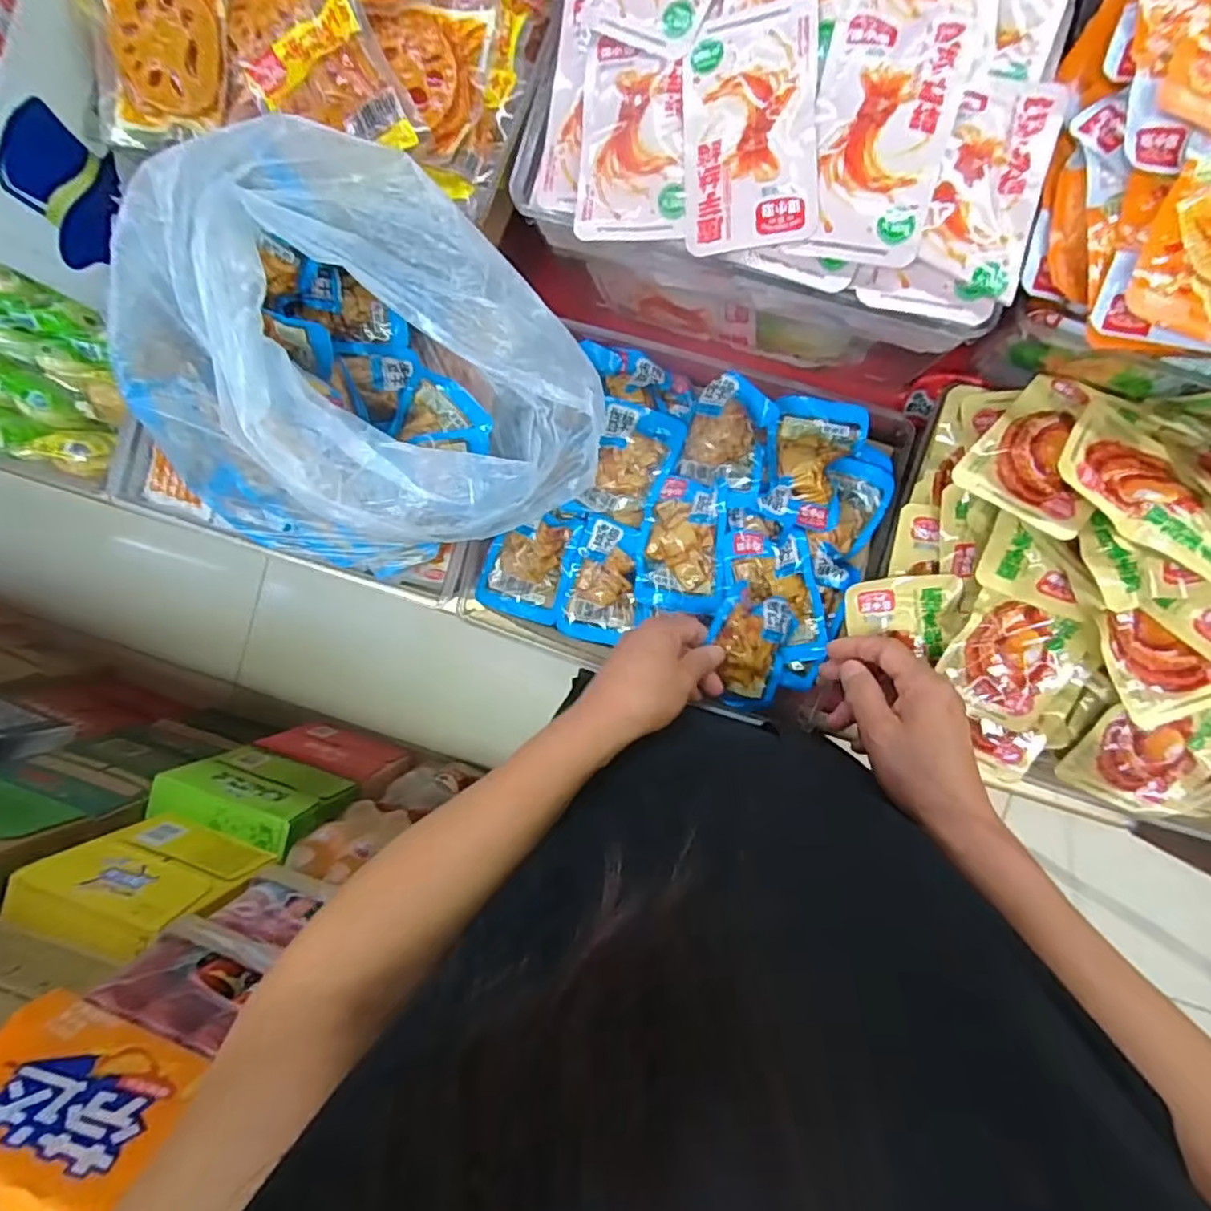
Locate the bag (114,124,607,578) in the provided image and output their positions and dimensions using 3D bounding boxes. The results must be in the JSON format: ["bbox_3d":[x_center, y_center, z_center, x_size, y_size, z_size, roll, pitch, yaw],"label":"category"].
[{"bbox_3d":[-0.149,-0.143,0.400,0.261,0.166,0.205,-8,89,8],"label":"bag"}]

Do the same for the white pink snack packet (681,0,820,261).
[{"bbox_3d":[0.081,-0.268,0.359,0.072,0.016,0.126,-2,90,8],"label":"white pink snack packet"}]

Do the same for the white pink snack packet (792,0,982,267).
[{"bbox_3d":[0.149,-0.259,0.342,0.069,0.012,0.134,15,93,7],"label":"white pink snack packet"}]

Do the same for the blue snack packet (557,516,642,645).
[{"bbox_3d":[0.000,-0.018,0.523,0.061,0.022,0.098,18,93,7],"label":"blue snack packet"}]

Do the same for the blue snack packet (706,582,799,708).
[{"bbox_3d":[0.107,0.034,0.481,0.056,0.029,0.088,18,93,7],"label":"blue snack packet"}]

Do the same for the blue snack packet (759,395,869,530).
[{"bbox_3d":[0.152,-0.106,0.467,0.059,0.029,0.091,12,92,7],"label":"blue snack packet"}]

